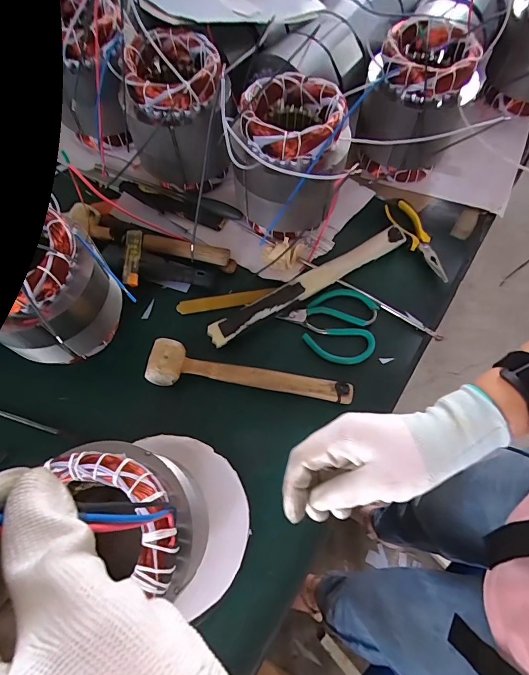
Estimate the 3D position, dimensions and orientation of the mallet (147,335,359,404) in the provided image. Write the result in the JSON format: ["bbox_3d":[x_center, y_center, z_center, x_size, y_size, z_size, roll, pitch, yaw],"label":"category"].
[{"bbox_3d":[-0.018,0.052,0.502,0.263,0.036,0.055,9,68,5],"label":"mallet"}]

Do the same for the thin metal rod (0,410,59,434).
[{"bbox_3d":[-0.324,0.102,0.500,0.130,0.005,0.007,16,67,6],"label":"thin metal rod"}]

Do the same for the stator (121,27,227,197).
[{"bbox_3d":[-0.127,-0.329,0.590,0.137,0.176,0.136,0,67,-1],"label":"stator"}]

